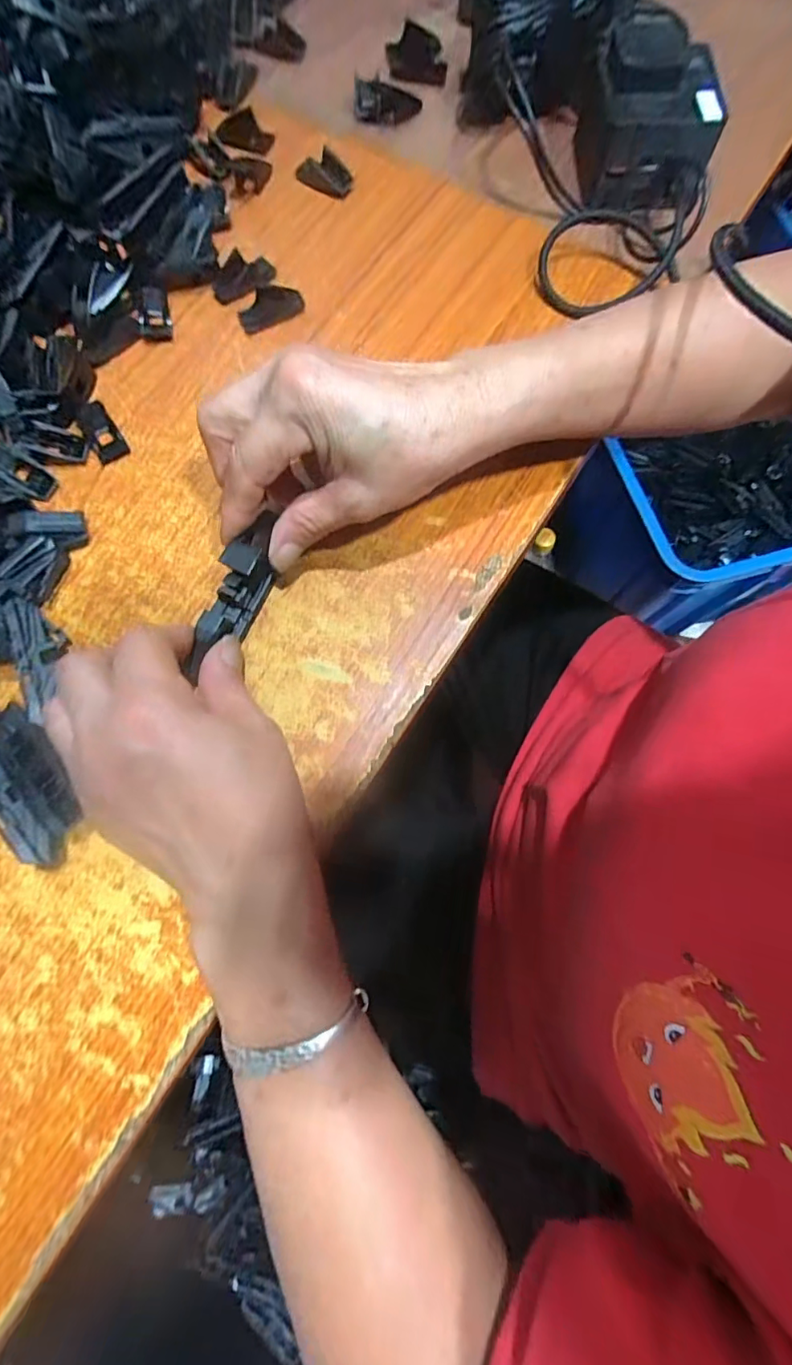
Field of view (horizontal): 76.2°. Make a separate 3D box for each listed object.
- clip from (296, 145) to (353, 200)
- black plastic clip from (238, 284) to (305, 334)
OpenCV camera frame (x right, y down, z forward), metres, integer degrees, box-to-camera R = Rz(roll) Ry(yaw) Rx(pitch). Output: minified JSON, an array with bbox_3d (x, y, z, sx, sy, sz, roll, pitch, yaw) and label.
[{"bbox_3d":[-0.048,-0.349,0.345,0.041,0.009,0.023,41,79,10],"label":"clip"},{"bbox_3d":[-0.079,-0.237,0.318,0.041,0.010,0.020,-27,77,-7],"label":"black plastic clip"}]

